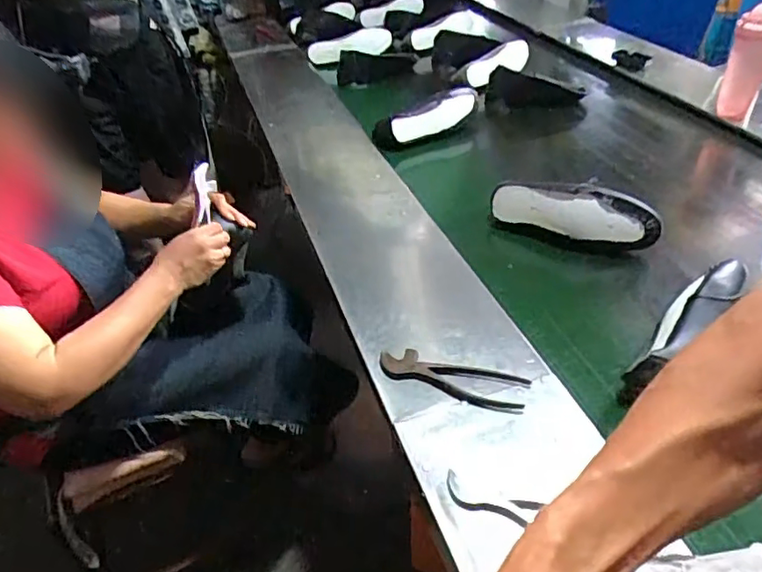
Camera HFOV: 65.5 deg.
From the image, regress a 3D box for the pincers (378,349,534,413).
[{"bbox_3d":[0.088,0.117,0.760,0.193,0.013,0.059,11,41,18],"label":"pincers"}]

